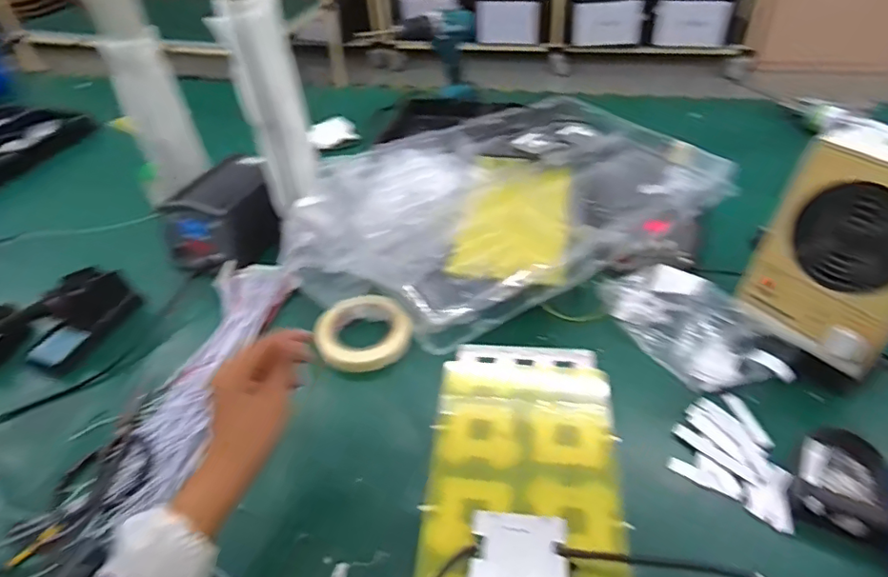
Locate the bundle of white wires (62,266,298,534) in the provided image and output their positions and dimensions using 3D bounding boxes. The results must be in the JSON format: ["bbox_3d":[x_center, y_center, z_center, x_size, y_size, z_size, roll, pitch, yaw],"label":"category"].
[{"bbox_3d":[-0.297,0.108,0.669,0.104,0.026,0.378,4,44,10],"label":"bundle of white wires"}]

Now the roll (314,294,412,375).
[{"bbox_3d":[-0.107,0.056,0.714,0.117,0.027,0.117,-3,43,3],"label":"roll"}]

